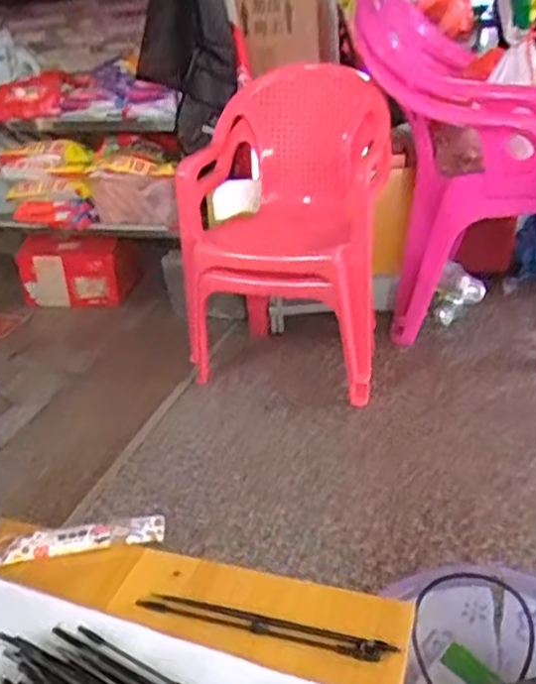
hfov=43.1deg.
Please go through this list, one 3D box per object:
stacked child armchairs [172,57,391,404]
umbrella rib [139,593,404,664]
[{"bbox_3d":[0.035,-0.292,1.781,0.528,0.704,0.556,3,27,14],"label":"stacked child armchairs"},{"bbox_3d":[-0.004,0.197,0.468,0.178,0.010,0.015,5,27,18],"label":"umbrella rib"}]

